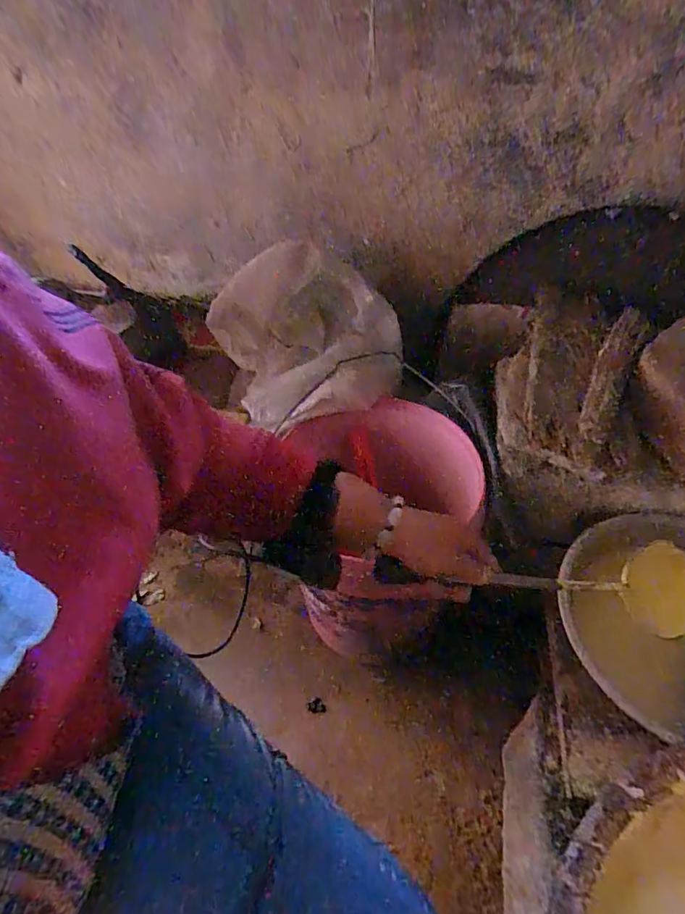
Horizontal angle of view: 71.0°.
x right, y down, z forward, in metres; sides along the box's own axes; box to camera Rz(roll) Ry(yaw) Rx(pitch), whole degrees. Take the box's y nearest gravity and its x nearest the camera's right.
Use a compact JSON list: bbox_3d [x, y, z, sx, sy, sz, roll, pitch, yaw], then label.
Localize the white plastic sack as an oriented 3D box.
[{"bbox_3d":[-0.050,-0.190,0.743,0.227,0.171,0.206,-30,52,-22],"label":"white plastic sack"}]

